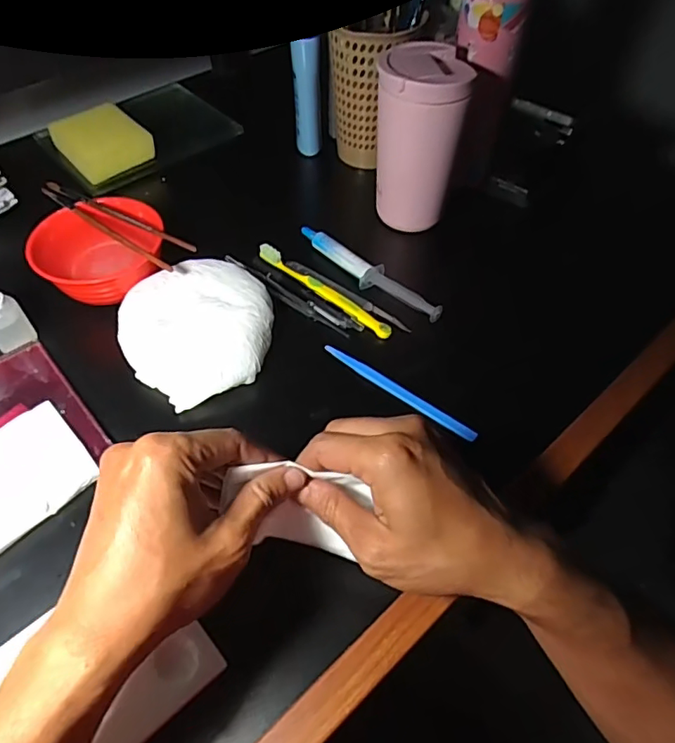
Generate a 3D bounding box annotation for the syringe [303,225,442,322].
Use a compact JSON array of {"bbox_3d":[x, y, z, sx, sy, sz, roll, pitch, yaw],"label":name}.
[{"bbox_3d":[0.025,-0.092,0.491,0.168,0.014,0.022,38,60,23],"label":"syringe"}]

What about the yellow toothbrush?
[{"bbox_3d":[-0.014,-0.076,0.484,0.154,0.008,0.015,37,60,22],"label":"yellow toothbrush"}]

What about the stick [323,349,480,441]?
[{"bbox_3d":[0.046,0.015,0.425,0.140,0.007,0.013,33,58,20],"label":"stick"}]

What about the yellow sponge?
[{"bbox_3d":[-0.267,-0.261,0.606,0.084,0.032,0.097,-33,61,-25],"label":"yellow sponge"}]

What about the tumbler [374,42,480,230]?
[{"bbox_3d":[0.074,-0.213,0.502,0.077,0.146,0.076,2,53,-2],"label":"tumbler"}]

